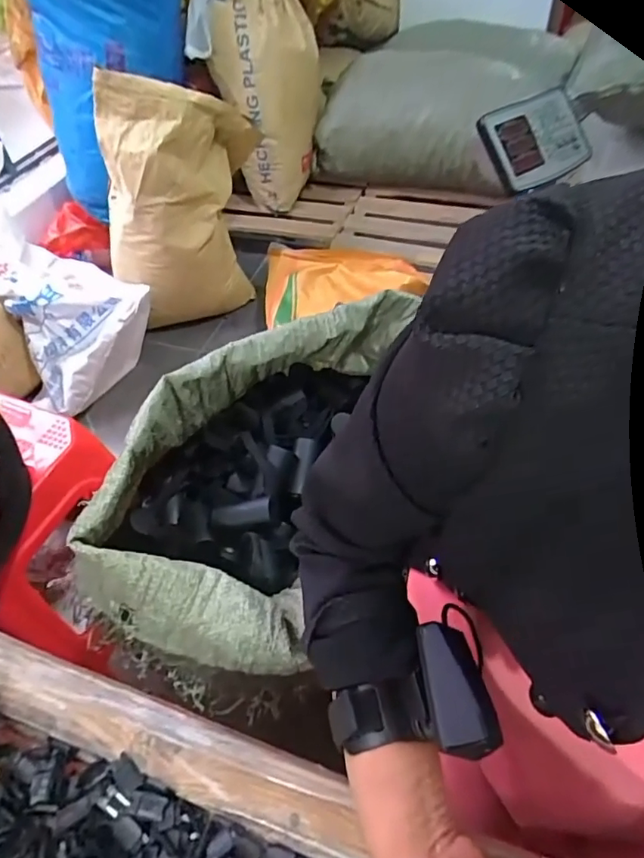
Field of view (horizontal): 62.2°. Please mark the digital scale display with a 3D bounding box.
[{"bbox_3d":[0.394,-0.532,0.985,0.238,0.150,0.025,-30,13,-20],"label":"digital scale display"}]

